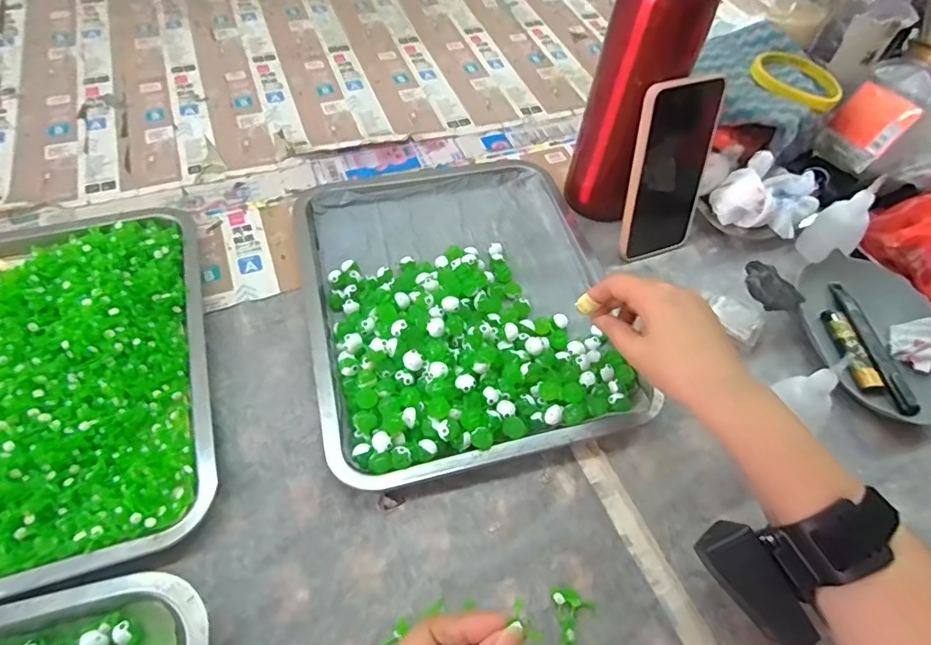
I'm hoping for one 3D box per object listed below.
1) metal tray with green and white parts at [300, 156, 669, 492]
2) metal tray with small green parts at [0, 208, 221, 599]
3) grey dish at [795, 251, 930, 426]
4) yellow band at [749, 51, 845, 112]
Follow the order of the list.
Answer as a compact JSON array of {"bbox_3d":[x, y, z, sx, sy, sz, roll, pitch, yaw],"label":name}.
[{"bbox_3d":[-0.010,-0.038,0.470,0.253,0.034,0.329,-10,57,-12],"label":"metal tray with green and white parts"},{"bbox_3d":[-0.309,0.034,0.395,0.213,0.038,0.308,-14,58,-14],"label":"metal tray with small green parts"},{"bbox_3d":[0.365,0.006,0.475,0.102,0.025,0.167,-1,56,-6],"label":"grey dish"},{"bbox_3d":[0.349,-0.258,0.565,0.091,0.013,0.091,26,58,12],"label":"yellow band"}]

